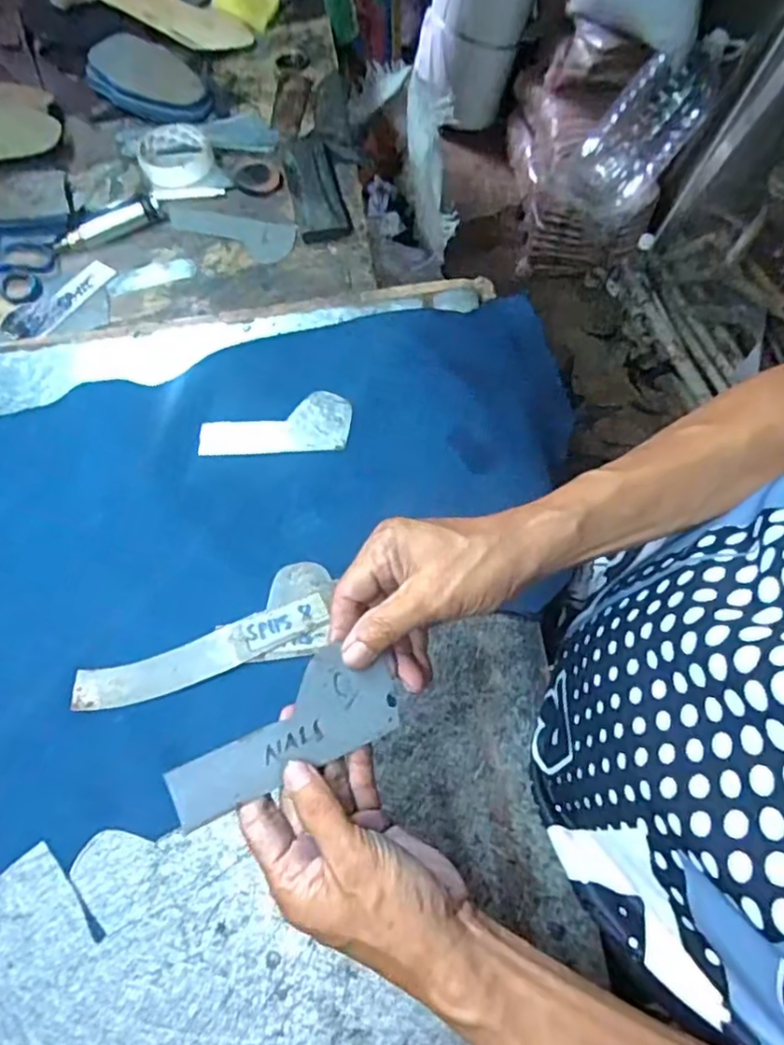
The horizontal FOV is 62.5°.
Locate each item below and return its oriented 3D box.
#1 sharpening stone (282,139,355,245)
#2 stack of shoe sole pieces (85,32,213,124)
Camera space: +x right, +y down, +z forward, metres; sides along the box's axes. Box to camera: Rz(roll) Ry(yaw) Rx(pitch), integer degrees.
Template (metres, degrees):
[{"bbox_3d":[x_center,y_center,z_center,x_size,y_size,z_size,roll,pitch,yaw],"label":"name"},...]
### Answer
[{"bbox_3d":[-0.090,-0.385,0.738,0.054,0.013,0.169,-13,66,-4],"label":"sharpening stone"},{"bbox_3d":[-0.309,-0.572,0.837,0.160,0.021,0.102,23,74,-1],"label":"stack of shoe sole pieces"}]

